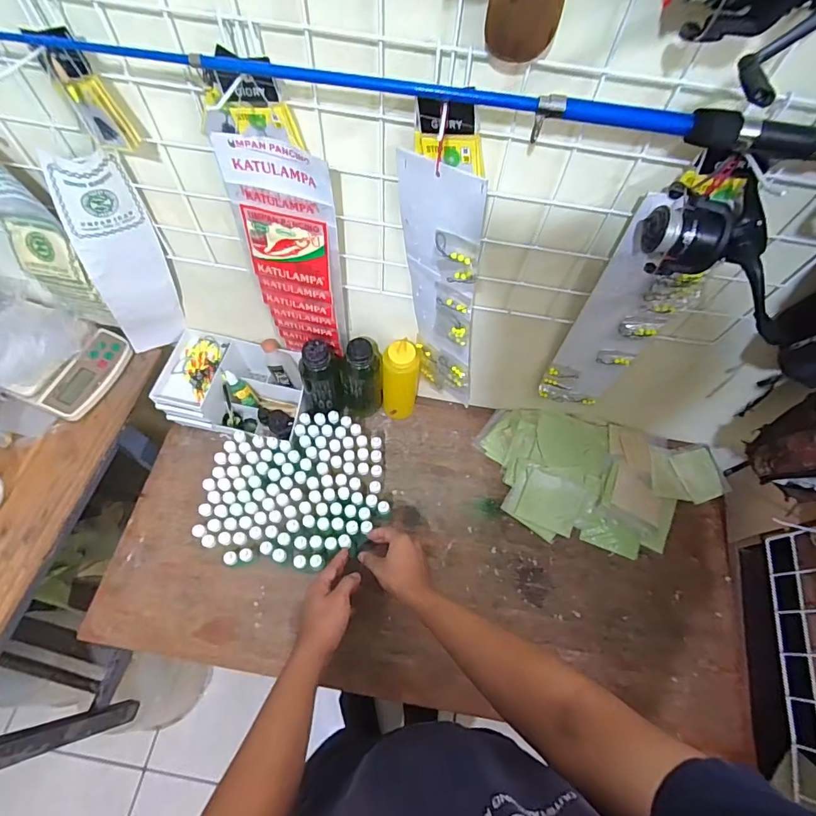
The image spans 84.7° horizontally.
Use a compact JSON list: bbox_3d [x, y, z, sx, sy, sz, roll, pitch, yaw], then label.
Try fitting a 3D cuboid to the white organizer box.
[{"bbox_3d":[-0.300,-0.040,0.796,0.231,0.102,0.167,10,64,2],"label":"white organizer box"}]

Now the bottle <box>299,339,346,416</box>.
[{"bbox_3d":[-0.142,-0.039,0.758,0.071,0.184,0.060,-6,64,-6],"label":"bottle"}]

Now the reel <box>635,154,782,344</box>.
[{"bbox_3d":[0.282,-0.140,0.389,0.145,0.091,0.075,40,68,15],"label":"reel"}]

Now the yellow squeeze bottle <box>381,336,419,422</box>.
[{"bbox_3d":[-0.013,-0.038,0.773,0.077,0.190,0.053,4,64,-1],"label":"yellow squeeze bottle"}]

